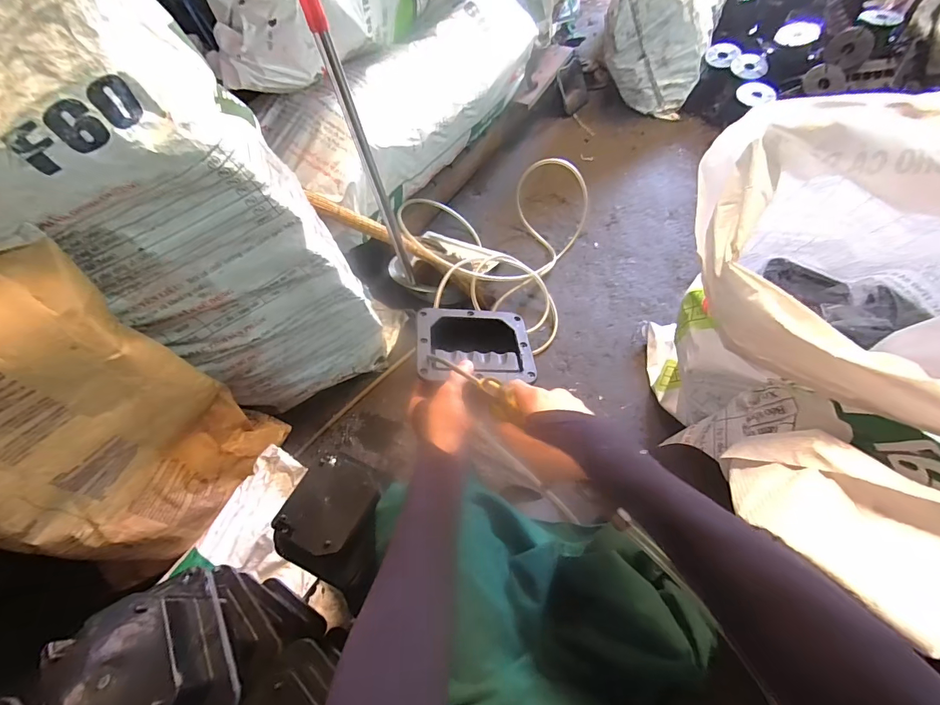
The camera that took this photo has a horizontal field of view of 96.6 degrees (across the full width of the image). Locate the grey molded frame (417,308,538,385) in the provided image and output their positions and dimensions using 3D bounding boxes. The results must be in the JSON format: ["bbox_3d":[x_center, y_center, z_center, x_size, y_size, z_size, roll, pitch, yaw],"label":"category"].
[{"bbox_3d":[0.004,-0.008,0.542,0.143,0.028,0.117,1,46,-11],"label":"grey molded frame"}]

